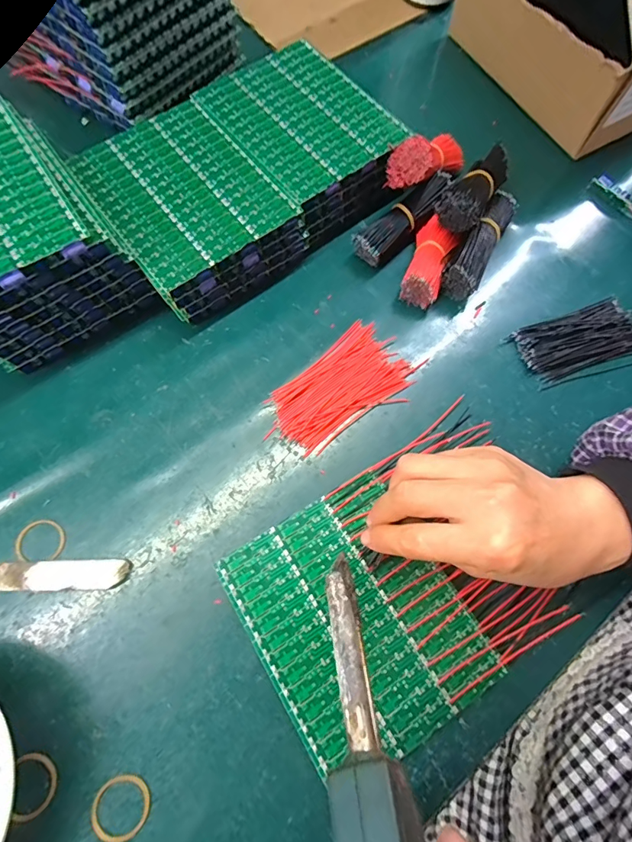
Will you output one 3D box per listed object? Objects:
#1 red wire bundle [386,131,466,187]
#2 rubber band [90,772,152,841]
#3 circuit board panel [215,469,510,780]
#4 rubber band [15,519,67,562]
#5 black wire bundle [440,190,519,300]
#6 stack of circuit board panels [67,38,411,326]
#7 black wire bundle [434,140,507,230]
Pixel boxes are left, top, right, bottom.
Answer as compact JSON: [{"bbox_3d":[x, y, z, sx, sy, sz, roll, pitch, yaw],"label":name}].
[{"bbox_3d":[0.101,-0.229,0.371,0.035,0.034,0.104,38,49,12],"label":"red wire bundle"},{"bbox_3d":[-0.110,0.218,0.240,0.030,0.004,0.033,1,68,-2],"label":"rubber band"},{"bbox_3d":[0.026,0.123,0.269,0.123,0.006,0.147,-29,72,-13],"label":"circuit board panel"},{"bbox_3d":[-0.185,0.080,0.286,0.033,0.004,0.027,1,68,-2],"label":"rubber band"},{"bbox_3d":[0.142,-0.153,0.370,0.028,0.032,0.101,29,72,7],"label":"black wire bundle"},{"bbox_3d":[-0.059,-0.209,0.374,0.250,0.064,0.158,-36,75,-14],"label":"stack of circuit board panels"},{"bbox_3d":[0.133,-0.195,0.355,0.034,0.028,0.084,32,73,8],"label":"black wire bundle"}]

